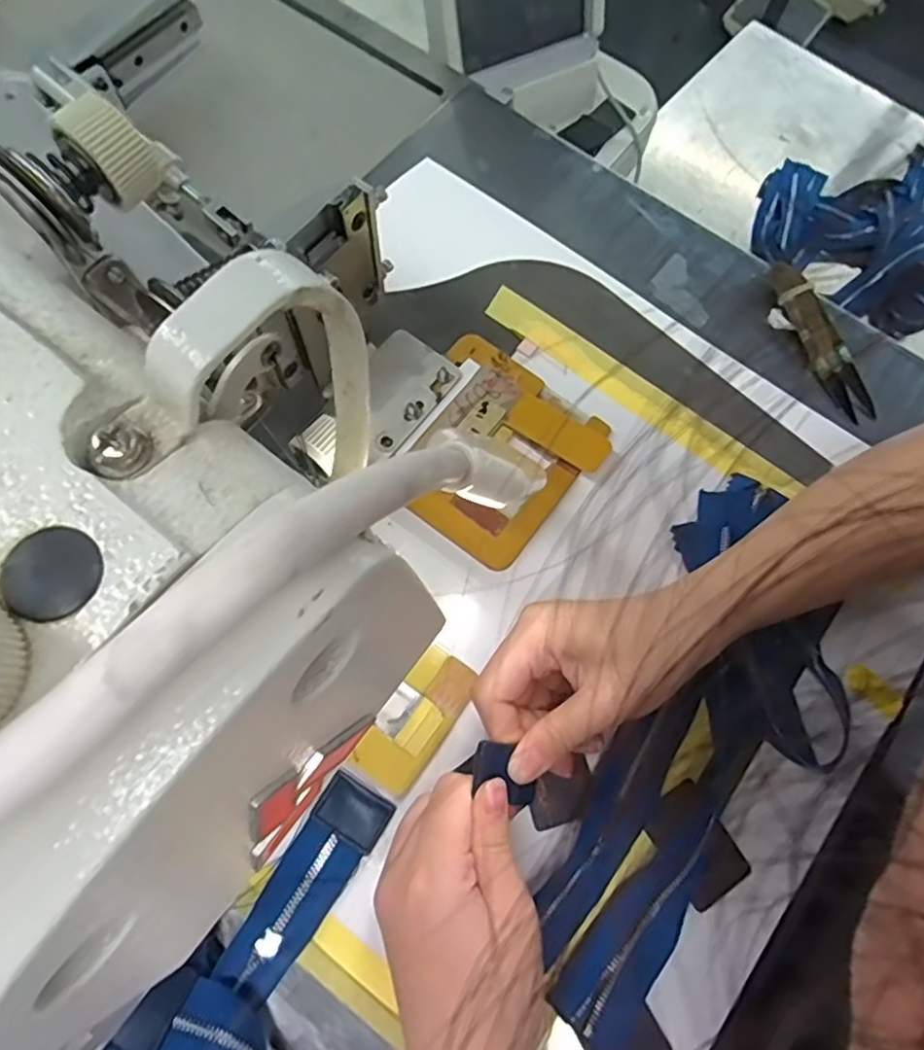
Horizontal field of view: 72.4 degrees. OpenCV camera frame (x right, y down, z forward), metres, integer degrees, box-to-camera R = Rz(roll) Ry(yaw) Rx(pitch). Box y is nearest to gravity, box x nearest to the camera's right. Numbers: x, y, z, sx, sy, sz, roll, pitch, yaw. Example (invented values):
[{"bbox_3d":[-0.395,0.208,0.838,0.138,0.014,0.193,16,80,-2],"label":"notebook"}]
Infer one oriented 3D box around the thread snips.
[{"bbox_3d":[0.227,-0.118,0.399,0.024,0.016,0.112,-24,75,-10],"label":"thread snips"}]

